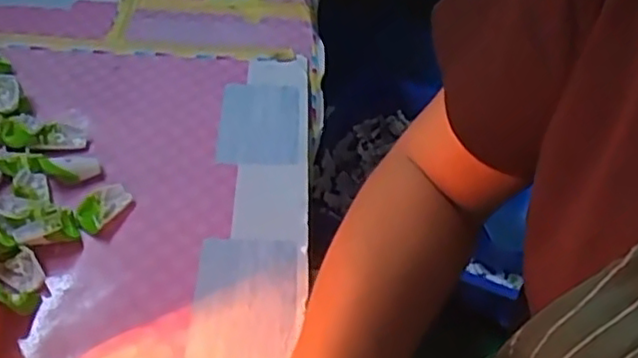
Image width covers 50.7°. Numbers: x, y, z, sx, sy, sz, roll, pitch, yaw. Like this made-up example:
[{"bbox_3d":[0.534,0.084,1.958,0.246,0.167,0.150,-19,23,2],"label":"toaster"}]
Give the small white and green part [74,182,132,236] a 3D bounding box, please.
[{"bbox_3d":[-0.158,0.020,0.501,0.030,0.014,0.044,35,50,28],"label":"small white and green part"}]

